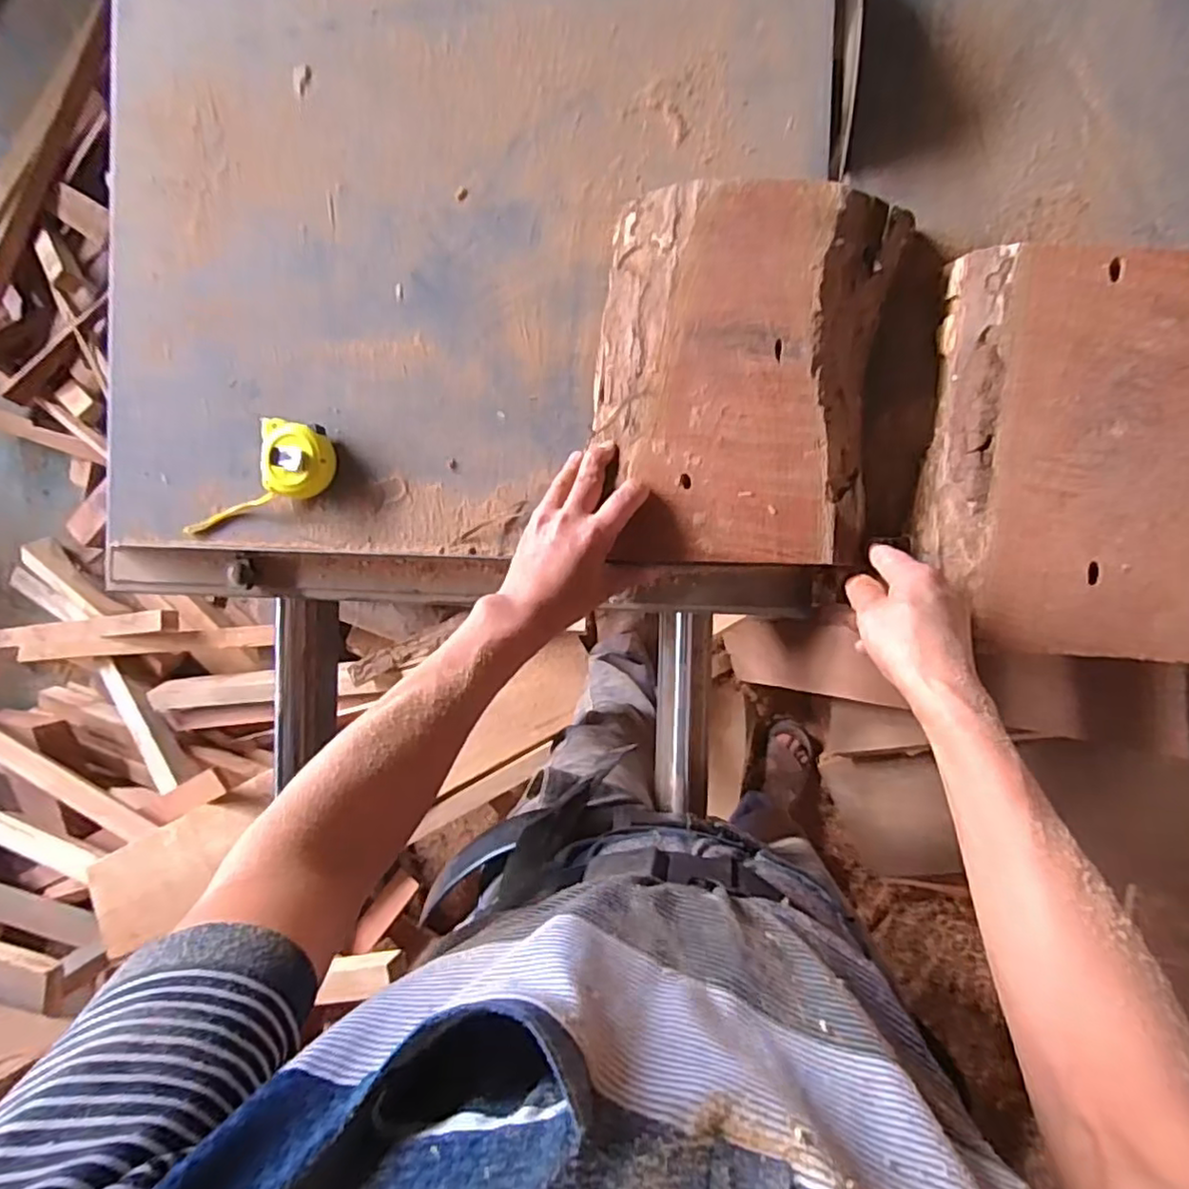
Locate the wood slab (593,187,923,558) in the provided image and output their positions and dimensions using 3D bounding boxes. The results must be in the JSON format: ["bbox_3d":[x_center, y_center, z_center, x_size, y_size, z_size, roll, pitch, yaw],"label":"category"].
[{"bbox_3d":[0.116,-0.180,0.548,0.232,0.042,0.303,5,91,9],"label":"wood slab"}]

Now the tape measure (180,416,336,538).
[{"bbox_3d":[-0.338,-0.119,0.639,0.171,0.031,0.073,-14,88,8],"label":"tape measure"}]

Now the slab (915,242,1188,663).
[{"bbox_3d":[0.388,-0.106,0.504,0.228,0.044,0.300,6,91,9],"label":"slab"}]

